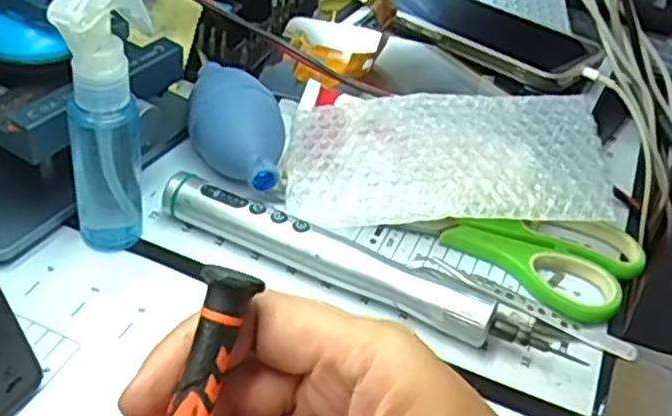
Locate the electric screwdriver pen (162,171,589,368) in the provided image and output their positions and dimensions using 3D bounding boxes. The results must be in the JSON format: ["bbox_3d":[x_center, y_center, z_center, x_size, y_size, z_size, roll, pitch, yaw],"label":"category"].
[{"bbox_3d":[0.008,0.025,0.345,0.200,0.019,0.018,20,41,15],"label":"electric screwdriver pen"}]

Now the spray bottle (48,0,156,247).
[{"bbox_3d":[-0.099,-0.038,0.320,0.037,0.132,0.027,-7,41,-17],"label":"spray bottle"}]

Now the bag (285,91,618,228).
[{"bbox_3d":[0.057,-0.029,0.386,0.162,0.010,0.084,0,56,8],"label":"bag"}]

